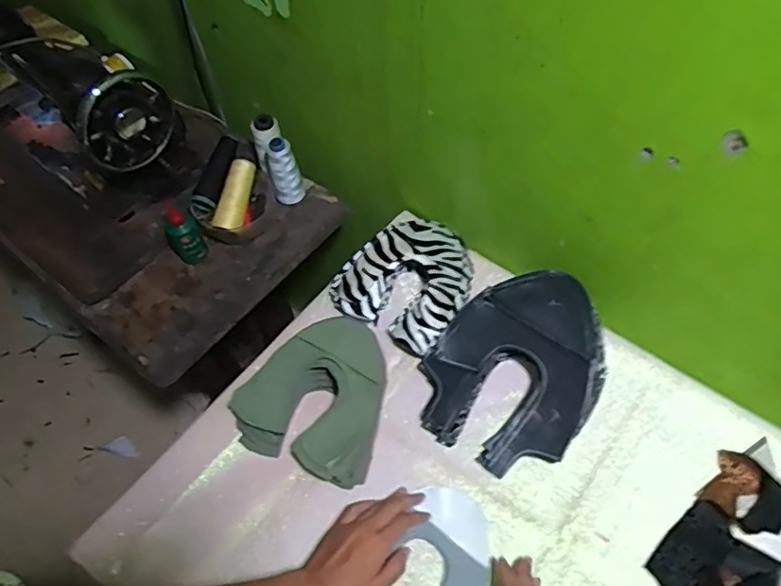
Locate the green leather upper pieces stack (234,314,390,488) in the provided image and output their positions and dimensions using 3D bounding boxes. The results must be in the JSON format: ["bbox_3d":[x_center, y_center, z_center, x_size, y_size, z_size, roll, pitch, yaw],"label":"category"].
[{"bbox_3d":[-0.094,0.120,0.712,0.180,0.076,0.178,16,60,12],"label":"green leather upper pieces stack"}]

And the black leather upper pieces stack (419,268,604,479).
[{"bbox_3d":[0.152,0.083,0.697,0.201,0.101,0.233,26,63,17],"label":"black leather upper pieces stack"}]

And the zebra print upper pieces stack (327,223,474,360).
[{"bbox_3d":[0.020,-0.015,0.787,0.172,0.081,0.182,18,60,13],"label":"zebra print upper pieces stack"}]

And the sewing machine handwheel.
[{"bbox_3d":[-0.363,-0.236,0.796,0.035,0.129,0.128,39,67,23],"label":"sewing machine handwheel"}]

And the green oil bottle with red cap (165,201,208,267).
[{"bbox_3d":[-0.294,-0.084,0.827,0.044,0.096,0.031,-35,63,-18],"label":"green oil bottle with red cap"}]

